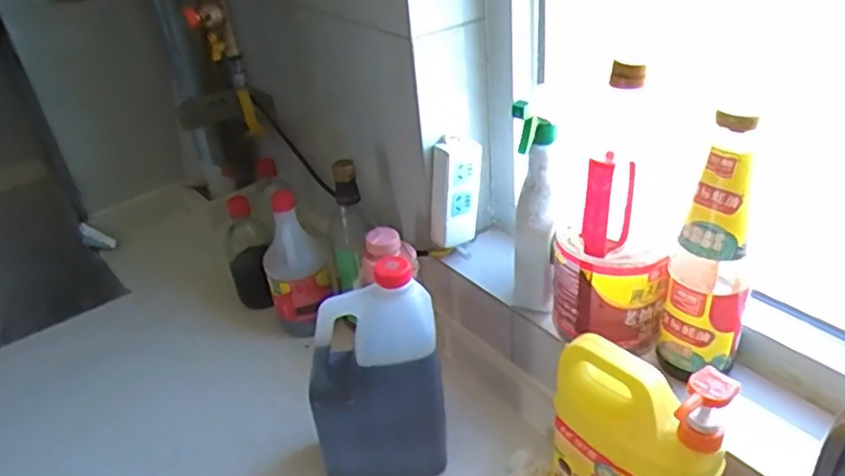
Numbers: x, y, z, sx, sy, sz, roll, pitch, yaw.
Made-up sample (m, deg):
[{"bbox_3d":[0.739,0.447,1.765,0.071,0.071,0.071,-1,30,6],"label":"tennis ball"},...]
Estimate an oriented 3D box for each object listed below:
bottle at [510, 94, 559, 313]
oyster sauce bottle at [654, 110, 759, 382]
[{"bbox_3d":[0.115,-0.029,0.659,0.046,0.221,0.060,3,34,13],"label":"bottle"},{"bbox_3d":[0.253,0.015,0.563,0.067,0.217,0.078,11,37,25],"label":"oyster sauce bottle"}]

